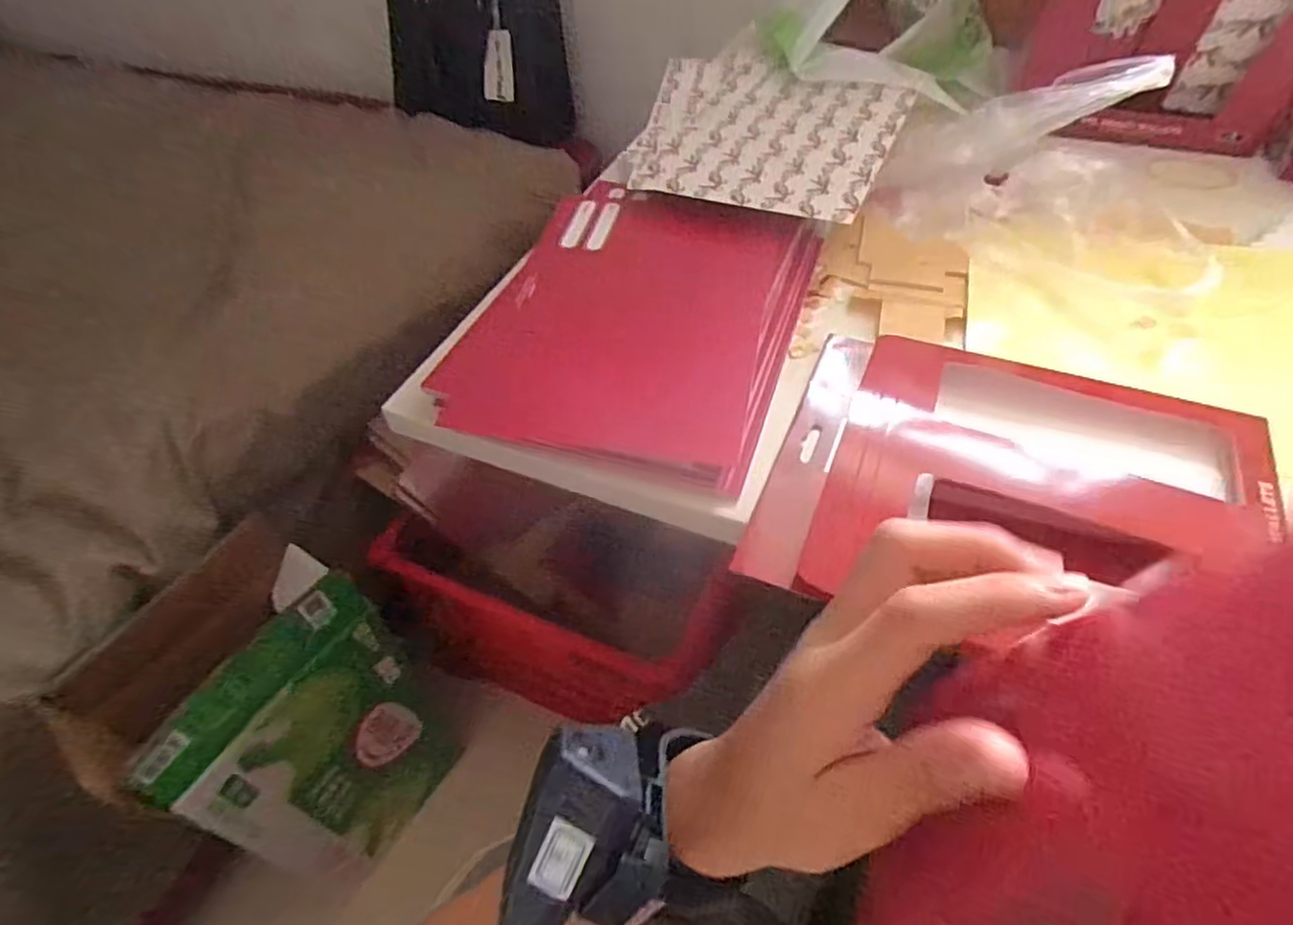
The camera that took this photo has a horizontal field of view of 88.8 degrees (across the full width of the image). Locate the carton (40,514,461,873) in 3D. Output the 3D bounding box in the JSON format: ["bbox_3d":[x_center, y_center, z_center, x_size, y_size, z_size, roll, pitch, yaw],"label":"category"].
[{"bbox_3d":[-0.325,0.237,0.617,0.141,0.363,0.207,21,52,21],"label":"carton"}]

